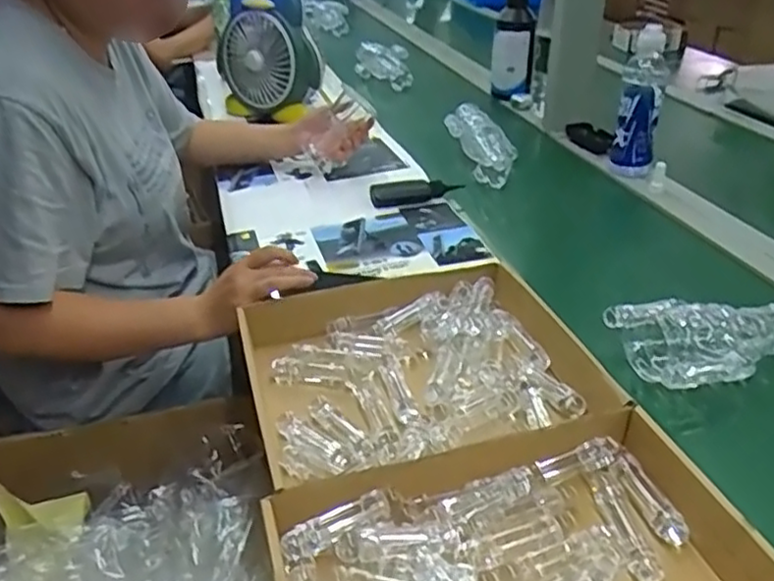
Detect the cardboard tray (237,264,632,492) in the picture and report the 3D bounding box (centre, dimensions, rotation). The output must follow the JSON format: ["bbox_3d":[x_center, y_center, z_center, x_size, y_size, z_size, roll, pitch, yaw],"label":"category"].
[{"bbox_3d":[0.027,0.087,0.688,0.321,0.068,0.281,-9,32,-11],"label":"cardboard tray"}]

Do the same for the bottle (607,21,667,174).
[{"bbox_3d":[0.410,-0.296,1.116,0.069,0.228,0.064,6,32,13],"label":"bottle"}]

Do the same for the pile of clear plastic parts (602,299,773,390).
[{"bbox_3d":[0.338,0.040,0.708,0.181,0.052,0.131,-10,32,-13],"label":"pile of clear plastic parts"}]

